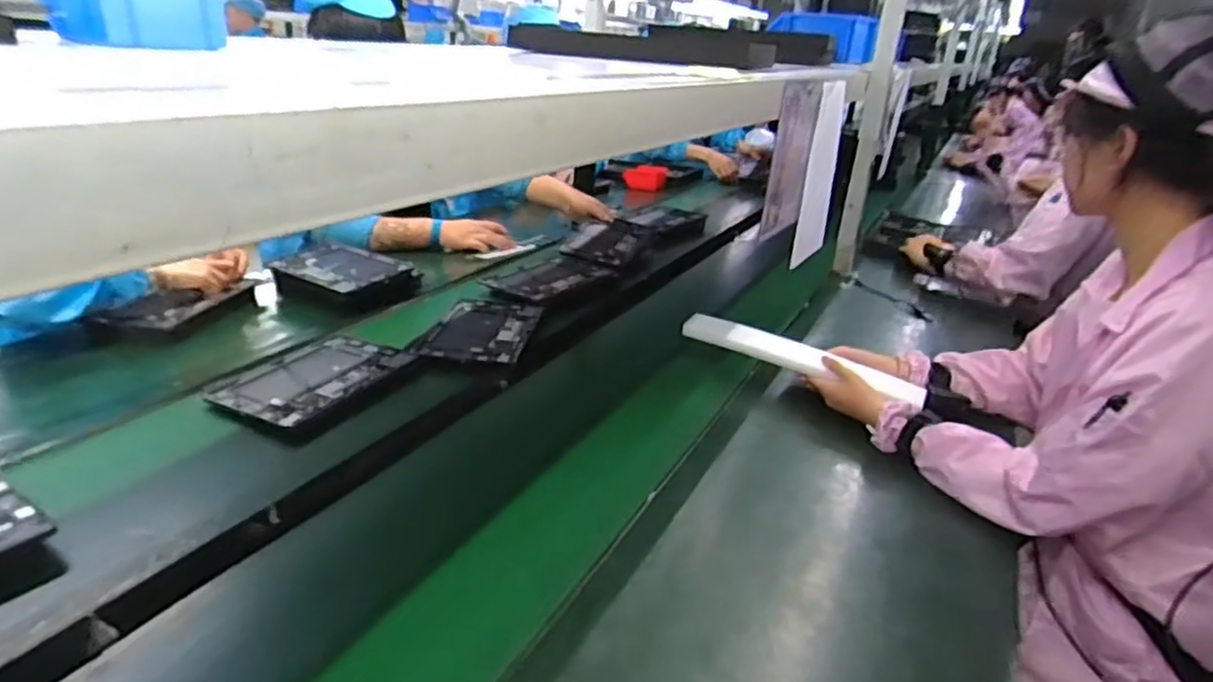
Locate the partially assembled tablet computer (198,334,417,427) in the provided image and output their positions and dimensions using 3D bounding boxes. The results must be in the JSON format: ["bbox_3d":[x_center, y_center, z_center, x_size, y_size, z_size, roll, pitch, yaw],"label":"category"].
[{"bbox_3d":[-0.426,0.050,1.039,0.187,0.011,0.260,13,26,18],"label":"partially assembled tablet computer"}]

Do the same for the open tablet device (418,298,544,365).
[{"bbox_3d":[-0.211,-0.023,1.234,0.164,0.005,0.245,6,25,4],"label":"open tablet device"}]

